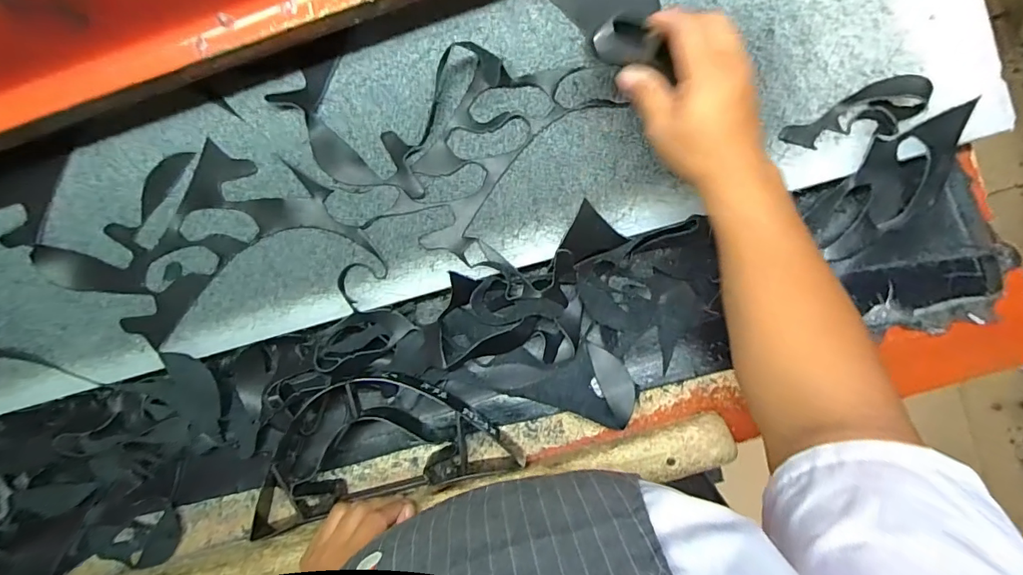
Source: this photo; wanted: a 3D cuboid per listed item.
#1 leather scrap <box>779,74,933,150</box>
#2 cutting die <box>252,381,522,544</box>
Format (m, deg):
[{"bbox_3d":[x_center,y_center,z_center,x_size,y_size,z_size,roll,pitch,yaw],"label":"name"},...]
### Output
[{"bbox_3d":[0.306,-0.149,0.411,0.116,0.022,0.046,-24,90,5],"label":"leather scrap"},{"bbox_3d":[-0.130,0.150,0.454,0.263,0.041,0.124,-13,92,5],"label":"cutting die"}]

